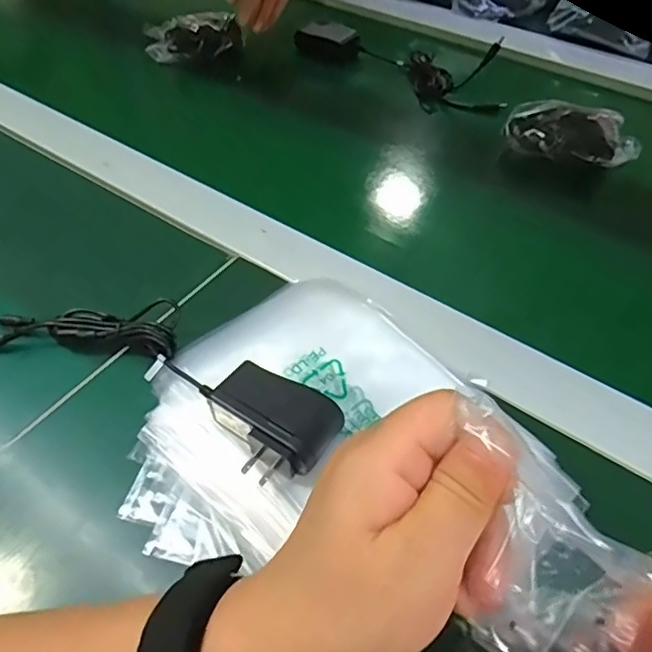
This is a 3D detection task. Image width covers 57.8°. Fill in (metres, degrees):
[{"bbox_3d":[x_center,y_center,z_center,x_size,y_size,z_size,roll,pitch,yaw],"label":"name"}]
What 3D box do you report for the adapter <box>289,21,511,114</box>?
[{"bbox_3d":[0.093,-0.315,0.692,0.258,0.043,0.096,33,58,25],"label":"adapter"}]

